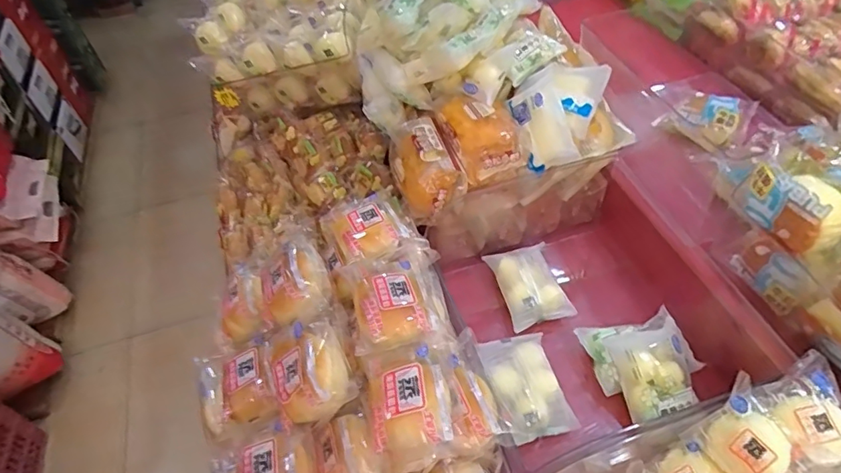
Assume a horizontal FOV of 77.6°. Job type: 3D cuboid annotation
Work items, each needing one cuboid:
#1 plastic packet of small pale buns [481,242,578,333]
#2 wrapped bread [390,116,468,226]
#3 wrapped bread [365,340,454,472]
[{"bbox_3d":[0.147,0.064,0.717,0.078,0.030,0.120,-14,50,-7],"label":"plastic packet of small pale buns"},{"bbox_3d":[0.001,-0.093,0.706,0.074,0.078,0.139,-21,51,-12],"label":"wrapped bread"},{"bbox_3d":[-0.012,0.145,0.468,0.071,0.041,0.105,-9,49,-3],"label":"wrapped bread"}]

